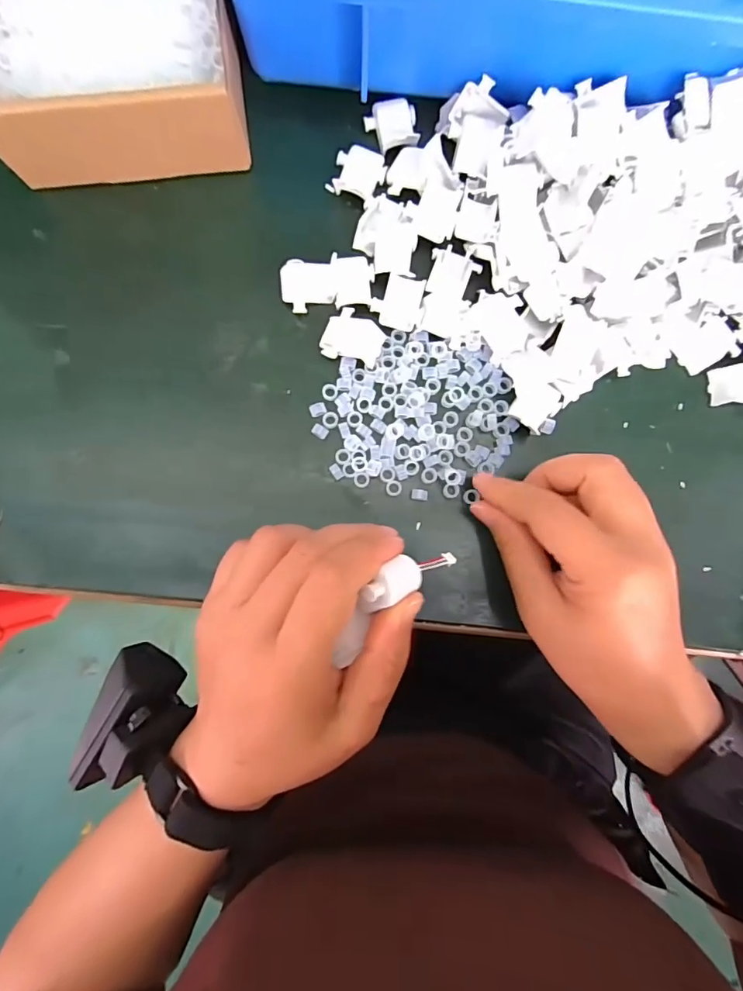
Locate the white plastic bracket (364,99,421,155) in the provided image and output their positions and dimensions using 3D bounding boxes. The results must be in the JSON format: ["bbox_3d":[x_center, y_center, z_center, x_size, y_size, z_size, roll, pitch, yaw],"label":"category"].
[{"bbox_3d":[0.012,-0.217,0.279,0.029,0.009,0.029,-8,87,-3],"label":"white plastic bracket"}]

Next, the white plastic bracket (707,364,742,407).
[{"bbox_3d":[0.218,-0.064,0.282,0.033,0.007,0.027,7,86,17],"label":"white plastic bracket"}]

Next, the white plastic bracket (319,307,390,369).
[{"bbox_3d":[-0.010,-0.090,0.273,0.034,0.004,0.029,21,86,-1],"label":"white plastic bracket"}]

